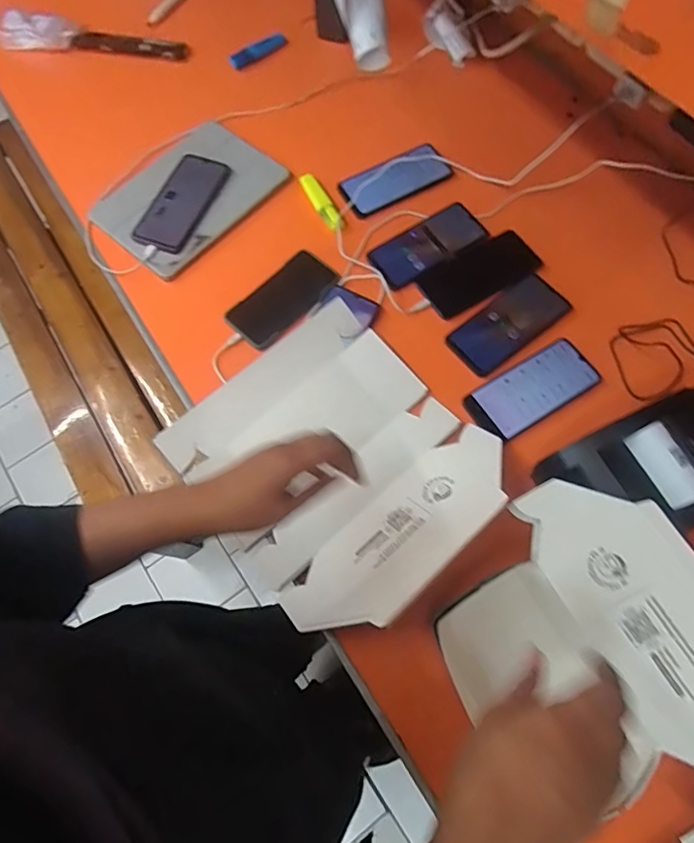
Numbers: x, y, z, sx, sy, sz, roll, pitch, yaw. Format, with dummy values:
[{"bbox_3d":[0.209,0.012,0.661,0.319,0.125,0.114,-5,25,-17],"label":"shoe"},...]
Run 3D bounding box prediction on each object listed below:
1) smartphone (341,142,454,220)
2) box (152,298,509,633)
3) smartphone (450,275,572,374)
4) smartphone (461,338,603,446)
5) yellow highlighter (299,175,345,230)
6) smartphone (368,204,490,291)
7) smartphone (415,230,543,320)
[{"bbox_3d":[0.072,-0.359,0.719,0.156,0.012,0.065,-28,70,-8],"label":"smartphone"},{"bbox_3d":[-0.011,0.040,0.542,0.282,0.086,0.312,-40,72,-12],"label":"box"},{"bbox_3d":[0.213,-0.128,0.637,0.163,0.009,0.072,-36,72,-11],"label":"smartphone"},{"bbox_3d":[0.228,-0.039,0.599,0.169,0.007,0.073,-30,71,-9],"label":"smartphone"},{"bbox_3d":[-0.038,-0.320,0.707,0.028,0.013,0.106,-26,70,-7],"label":"yellow highlighter"},{"bbox_3d":[0.111,-0.247,0.678,0.163,0.008,0.072,-32,71,-9],"label":"smartphone"},{"bbox_3d":[0.183,-0.204,0.674,0.162,0.011,0.078,-30,71,-9],"label":"smartphone"}]

